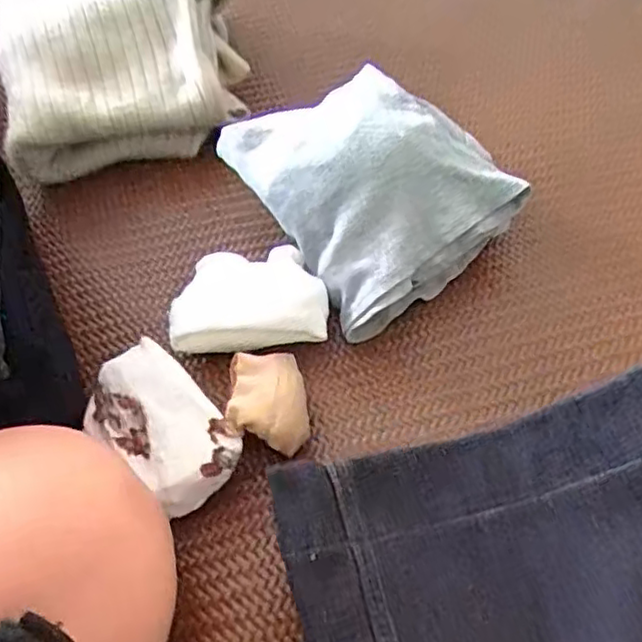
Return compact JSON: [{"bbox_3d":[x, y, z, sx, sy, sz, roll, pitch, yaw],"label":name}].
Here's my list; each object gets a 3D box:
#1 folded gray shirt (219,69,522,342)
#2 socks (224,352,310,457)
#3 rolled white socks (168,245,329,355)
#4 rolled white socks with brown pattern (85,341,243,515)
[{"bbox_3d":[0.038,-0.089,0.454,0.144,0.082,0.155,-30,57,-15],"label":"folded gray shirt"},{"bbox_3d":[-0.031,0.048,0.391,0.043,0.030,0.066,-8,54,0],"label":"socks"},{"bbox_3d":[-0.046,-0.009,0.433,0.096,0.037,0.063,-7,54,1],"label":"rolled white socks"},{"bbox_3d":[-0.088,0.063,0.374,0.089,0.048,0.054,35,65,26],"label":"rolled white socks with brown pattern"}]

